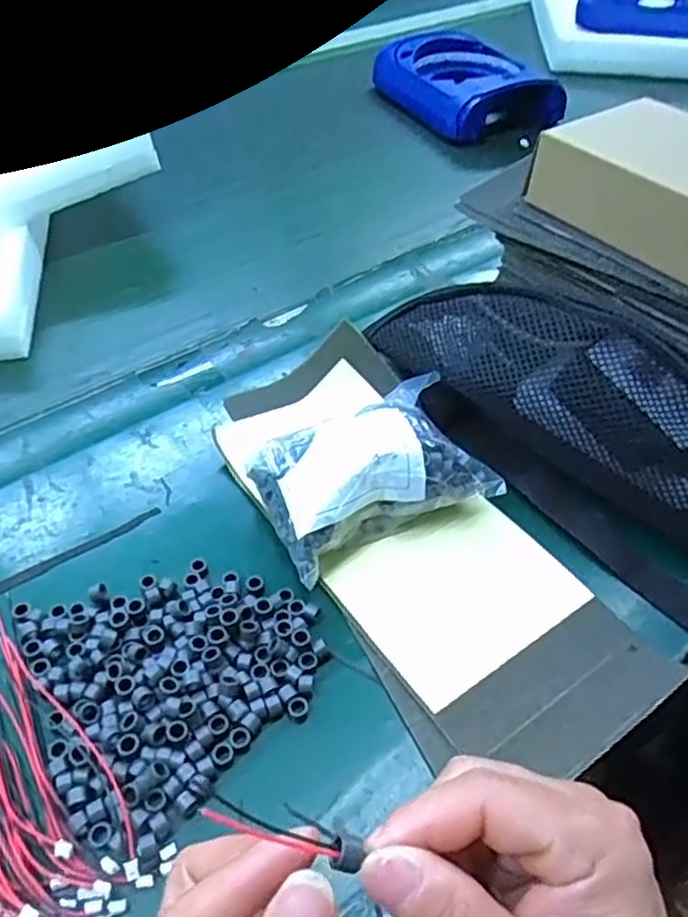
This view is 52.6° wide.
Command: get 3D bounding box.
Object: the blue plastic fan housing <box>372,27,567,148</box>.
[{"bbox_3d":[0.159,-0.459,0.881,0.144,0.084,0.242,-24,53,-22],"label":"blue plastic fan housing"}]

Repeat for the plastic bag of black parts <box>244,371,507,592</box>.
[{"bbox_3d":[0.016,0.010,0.431,0.135,0.056,0.096,-22,50,-20],"label":"plastic bag of black parts"}]

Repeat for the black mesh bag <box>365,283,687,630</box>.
[{"bbox_3d":[0.145,-0.028,0.441,0.085,0.107,0.281,-31,53,-27],"label":"black mesh bag"}]

